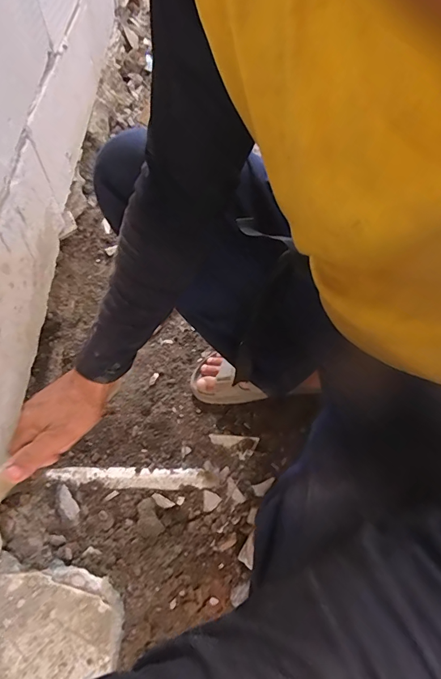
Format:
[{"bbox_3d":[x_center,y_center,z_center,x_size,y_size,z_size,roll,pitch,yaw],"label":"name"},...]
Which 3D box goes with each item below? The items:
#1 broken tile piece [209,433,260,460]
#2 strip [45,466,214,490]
[{"bbox_3d":[0.023,0.188,0.713,0.084,0.004,0.038,5,75,2],"label":"broken tile piece"},{"bbox_3d":[-0.146,0.232,0.681,0.270,0.011,0.033,2,71,-2],"label":"strip"}]

